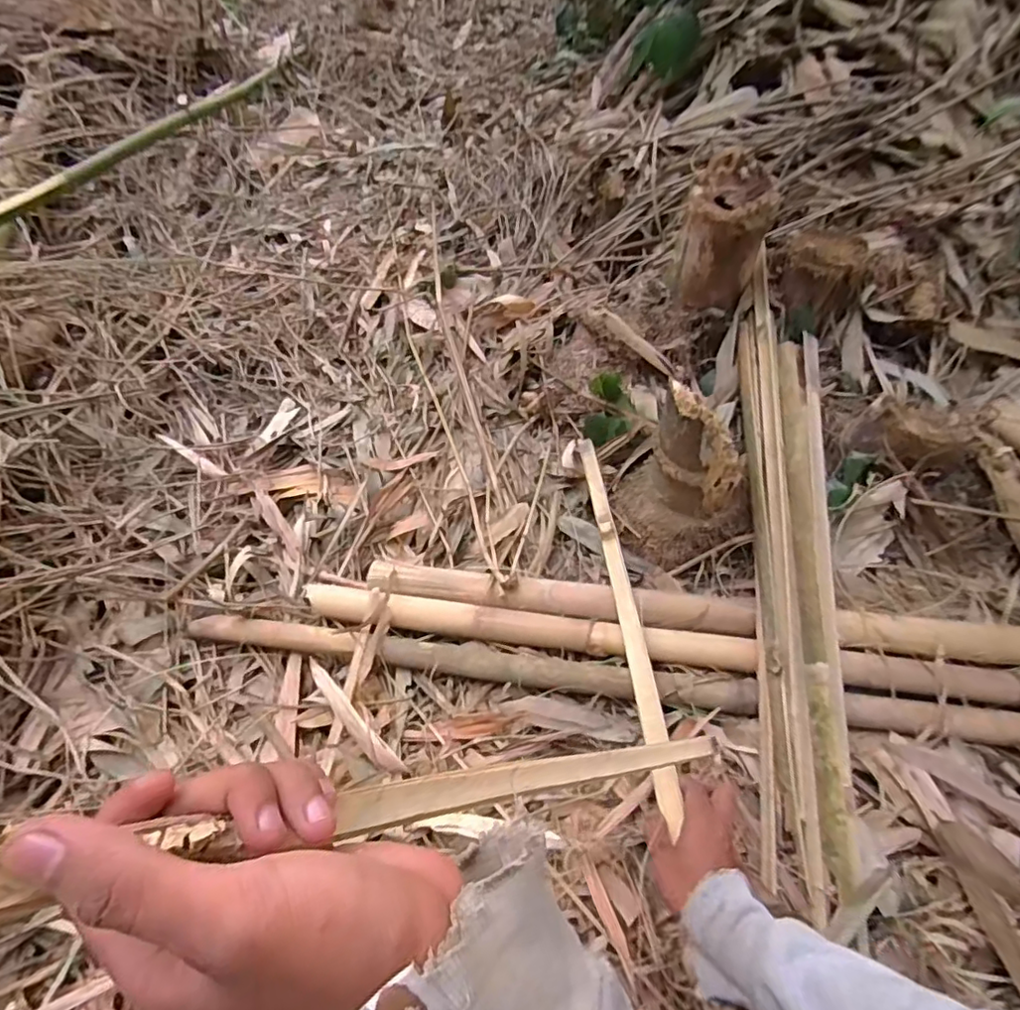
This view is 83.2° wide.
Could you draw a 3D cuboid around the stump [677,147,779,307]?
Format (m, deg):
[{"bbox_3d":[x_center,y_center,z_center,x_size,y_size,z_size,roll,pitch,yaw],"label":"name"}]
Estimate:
[{"bbox_3d":[0.325,-0.404,0.872,0.122,0.177,0.120,18,56,14],"label":"stump"}]

